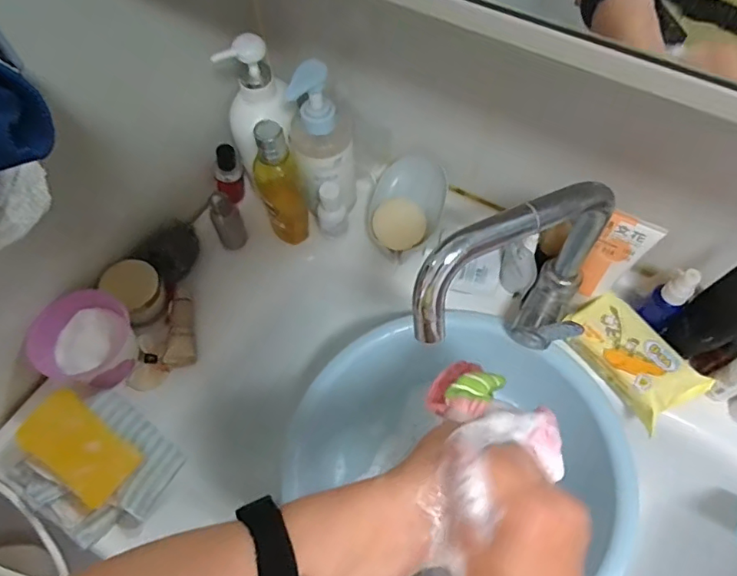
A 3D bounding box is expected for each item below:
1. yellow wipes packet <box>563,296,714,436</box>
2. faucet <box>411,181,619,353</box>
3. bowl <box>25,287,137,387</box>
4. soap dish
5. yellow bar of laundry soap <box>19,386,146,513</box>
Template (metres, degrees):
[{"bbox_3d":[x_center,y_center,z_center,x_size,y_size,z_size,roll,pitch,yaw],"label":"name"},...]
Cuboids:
[{"bbox_3d":[0.259,0.066,0.517,0.073,0.030,0.126,-32,65,-16],"label":"yellow wipes packet"},{"bbox_3d":[0.118,0.010,0.433,0.187,0.185,0.064,-27,64,-14],"label":"faucet"},{"bbox_3d":[-0.273,0.051,0.522,0.092,0.059,0.085,0,60,1],"label":"bowl"},{"bbox_3d":[0.043,-0.093,0.597,0.083,0.052,0.106,14,61,8],"label":"soap dish"},{"bbox_3d":[-0.262,0.144,0.476,0.101,0.034,0.055,33,66,18],"label":"yellow bar of laundry soap"}]

